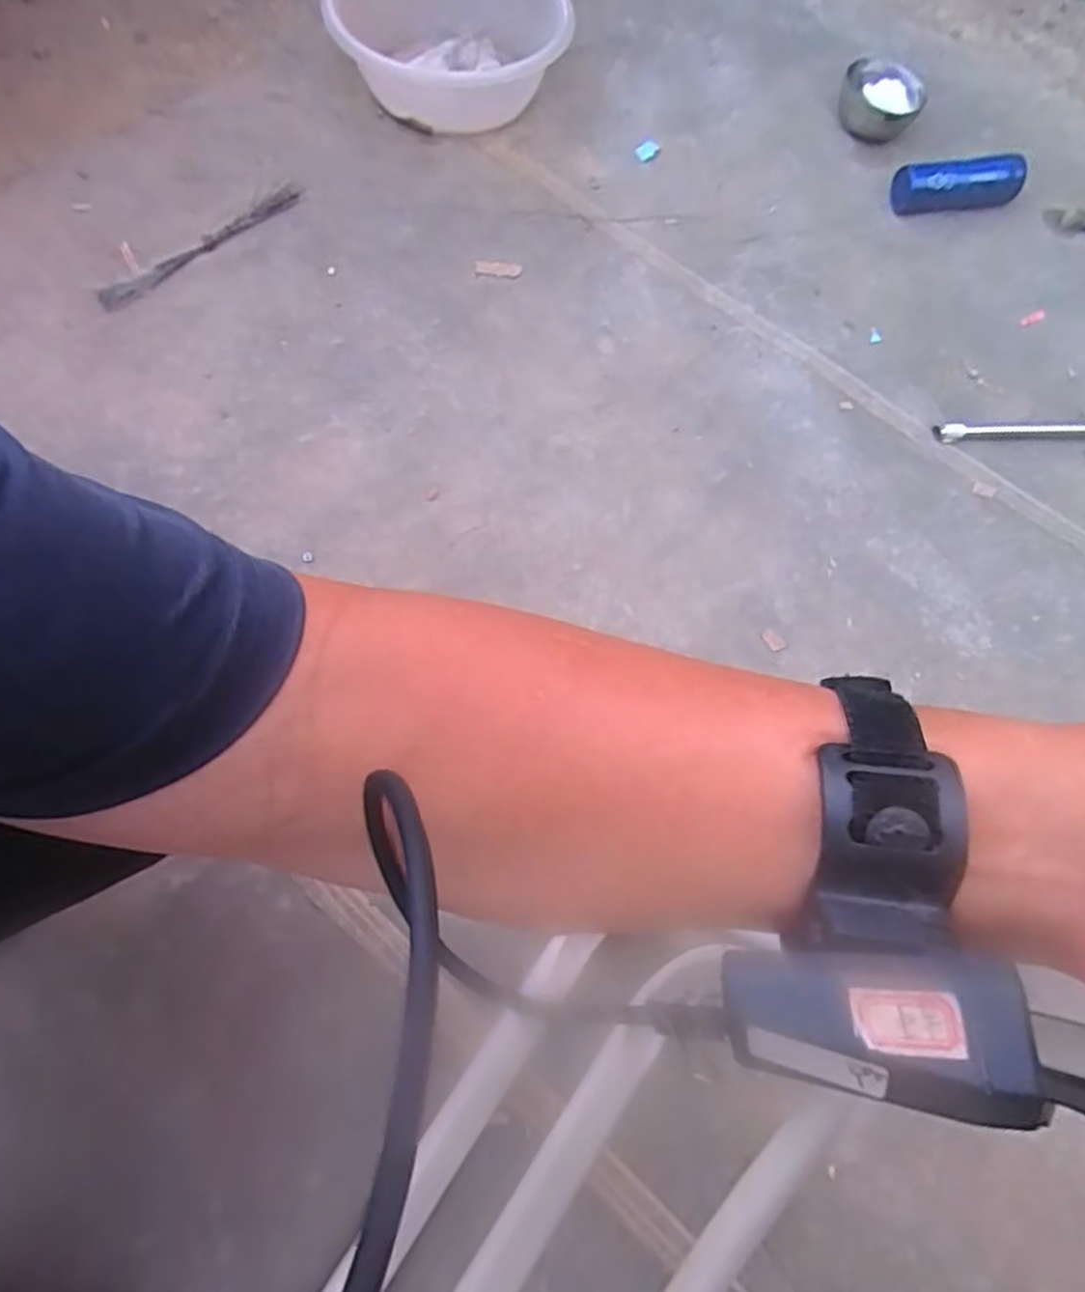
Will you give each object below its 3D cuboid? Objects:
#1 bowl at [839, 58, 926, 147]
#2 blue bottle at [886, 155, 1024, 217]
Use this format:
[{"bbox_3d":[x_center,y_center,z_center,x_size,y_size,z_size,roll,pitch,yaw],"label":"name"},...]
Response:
[{"bbox_3d":[0.499,-0.804,1.077,0.115,0.063,0.112,1,67,-2],"label":"bowl"},{"bbox_3d":[0.590,-0.650,1.022,0.184,0.053,0.052,-3,68,-4],"label":"blue bottle"}]

